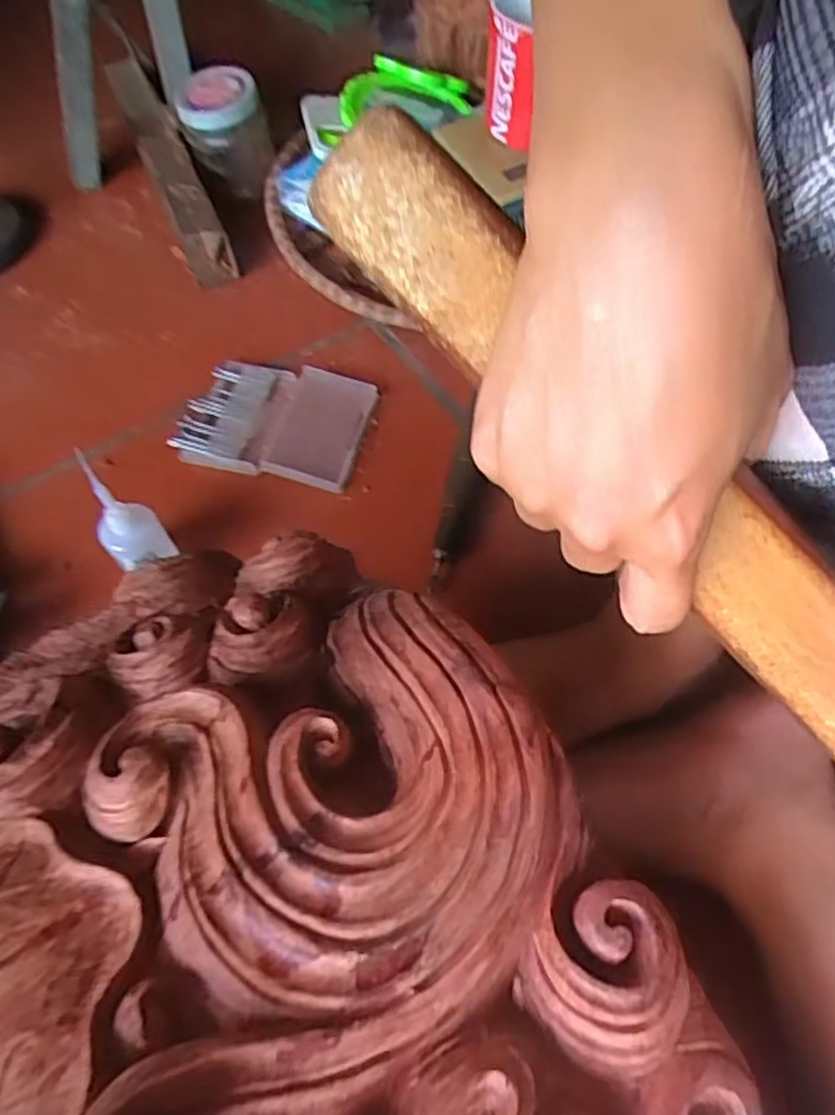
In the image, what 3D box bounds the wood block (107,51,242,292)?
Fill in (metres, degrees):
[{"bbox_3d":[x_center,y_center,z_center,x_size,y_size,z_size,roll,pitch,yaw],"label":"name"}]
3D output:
[{"bbox_3d":[-0.245,-0.387,0.697,0.040,0.061,0.327,-22,62,-12],"label":"wood block"}]

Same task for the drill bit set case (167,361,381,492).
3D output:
[{"bbox_3d":[-0.106,-0.107,0.558,0.133,0.015,0.097,13,61,8],"label":"drill bit set case"}]

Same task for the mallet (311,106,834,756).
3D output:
[{"bbox_3d":[0.087,-0.010,0.221,0.302,0.029,0.029,44,68,-5],"label":"mallet"}]

